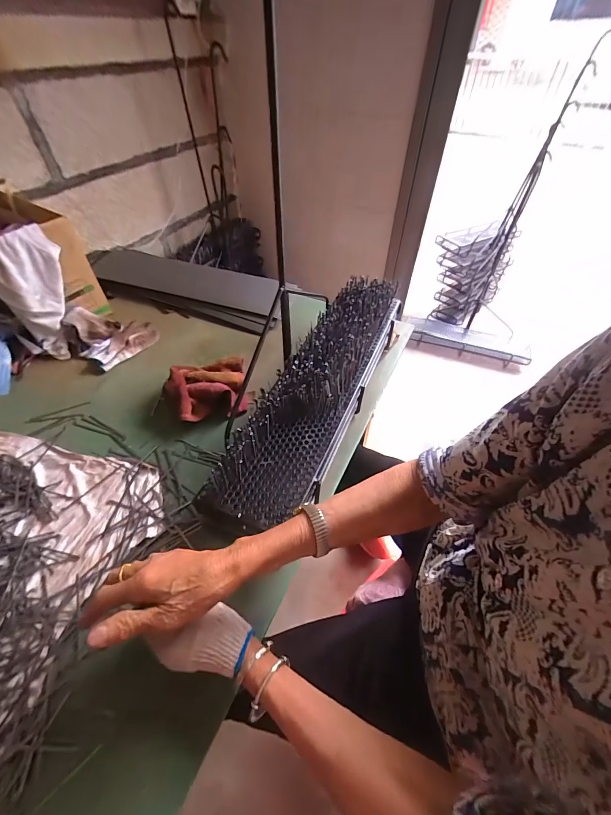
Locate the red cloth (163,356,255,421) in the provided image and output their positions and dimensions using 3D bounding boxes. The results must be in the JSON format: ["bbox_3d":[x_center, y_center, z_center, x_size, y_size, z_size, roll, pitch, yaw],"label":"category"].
[{"bbox_3d":[-0.195,-0.042,0.671,0.161,0.059,0.157,-20,52,-17],"label":"red cloth"}]

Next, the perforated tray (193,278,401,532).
[{"bbox_3d":[0.037,-0.060,0.584,0.135,0.065,0.578,20,52,16],"label":"perforated tray"}]

